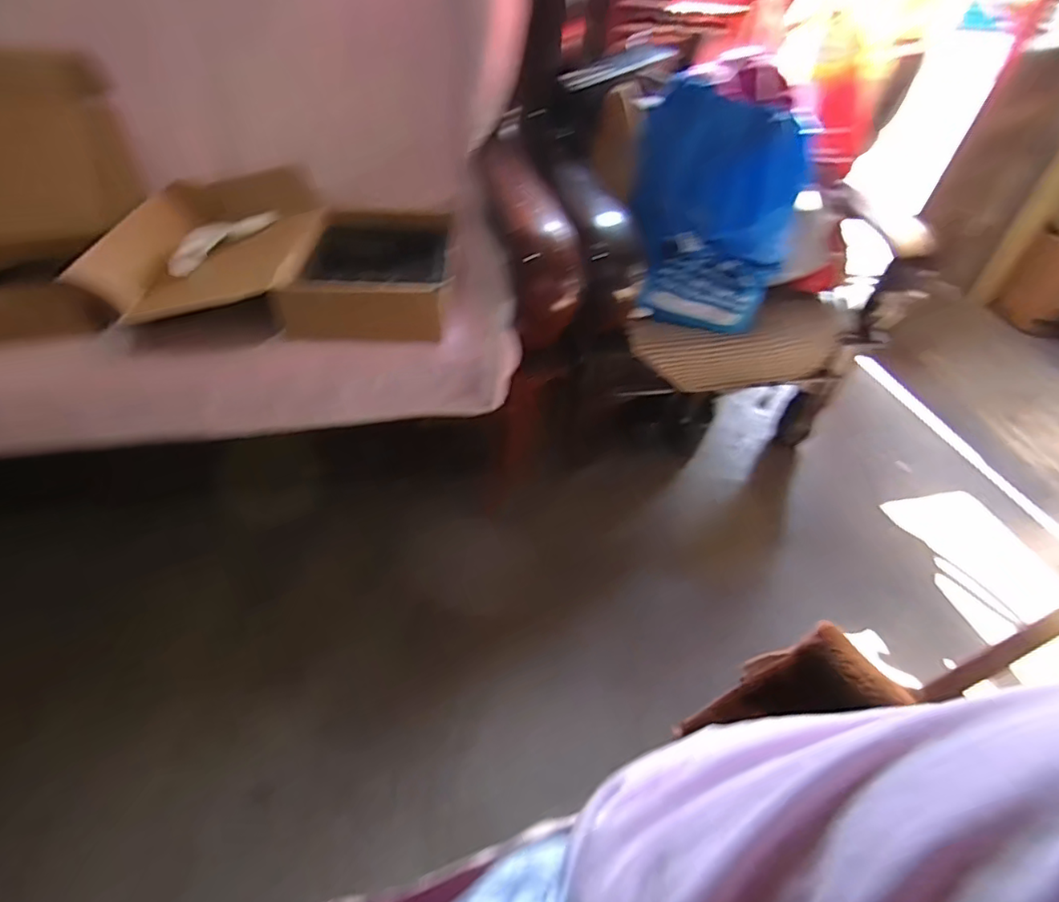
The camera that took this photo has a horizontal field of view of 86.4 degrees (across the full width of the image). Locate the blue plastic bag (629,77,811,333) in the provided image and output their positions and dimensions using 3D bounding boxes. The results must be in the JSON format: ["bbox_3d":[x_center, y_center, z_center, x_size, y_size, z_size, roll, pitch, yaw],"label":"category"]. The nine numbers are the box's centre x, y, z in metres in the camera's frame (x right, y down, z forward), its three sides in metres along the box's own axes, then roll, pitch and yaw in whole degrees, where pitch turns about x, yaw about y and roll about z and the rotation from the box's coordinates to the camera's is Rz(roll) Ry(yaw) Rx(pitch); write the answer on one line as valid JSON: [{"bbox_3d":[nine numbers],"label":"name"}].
[{"bbox_3d":[0.339,-0.451,1.069,0.298,0.356,0.205,16,46,8],"label":"blue plastic bag"}]

